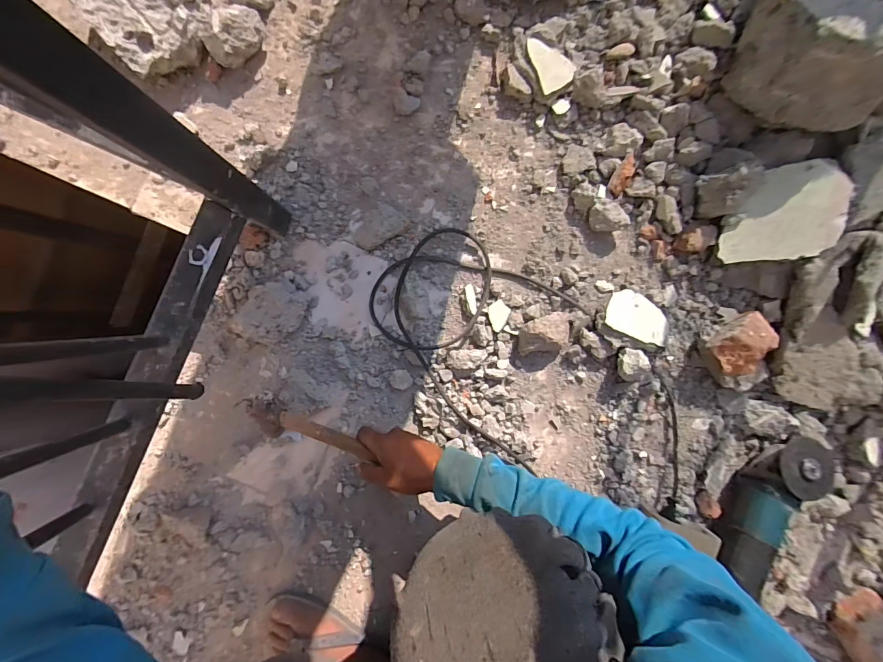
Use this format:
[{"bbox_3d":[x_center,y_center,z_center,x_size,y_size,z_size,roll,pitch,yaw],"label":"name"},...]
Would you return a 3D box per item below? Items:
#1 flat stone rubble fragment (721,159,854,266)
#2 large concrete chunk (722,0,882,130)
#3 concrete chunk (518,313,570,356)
[{"bbox_3d":[0.489,-0.169,0.556,0.151,0.016,0.132,-1,93,15],"label":"flat stone rubble fragment"},{"bbox_3d":[0.490,-0.357,0.512,0.163,0.145,0.142,6,91,-4],"label":"large concrete chunk"},{"bbox_3d":[0.157,0.004,0.589,0.078,0.040,0.056,-6,92,-4],"label":"concrete chunk"}]

